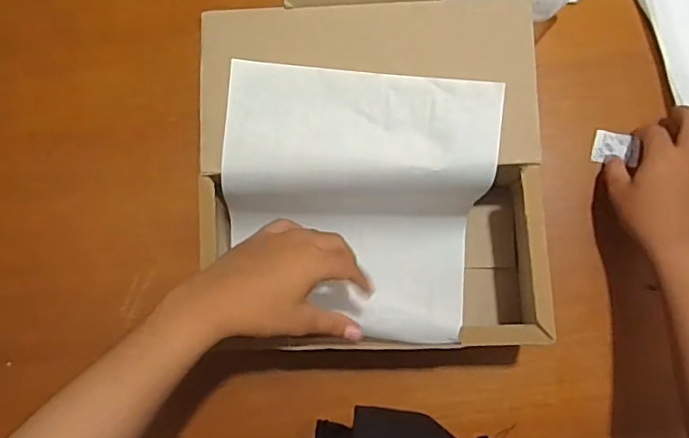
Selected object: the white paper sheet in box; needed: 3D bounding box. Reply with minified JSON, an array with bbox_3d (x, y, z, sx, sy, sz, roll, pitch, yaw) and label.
[{"bbox_3d":[0.009,-0.008,0.491,0.209,0.096,0.207,6,86,4],"label":"white paper sheet in box"}]

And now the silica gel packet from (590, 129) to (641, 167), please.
[{"bbox_3d":[0.251,-0.066,0.539,0.035,0.008,0.028,14,87,4],"label":"silica gel packet"}]

